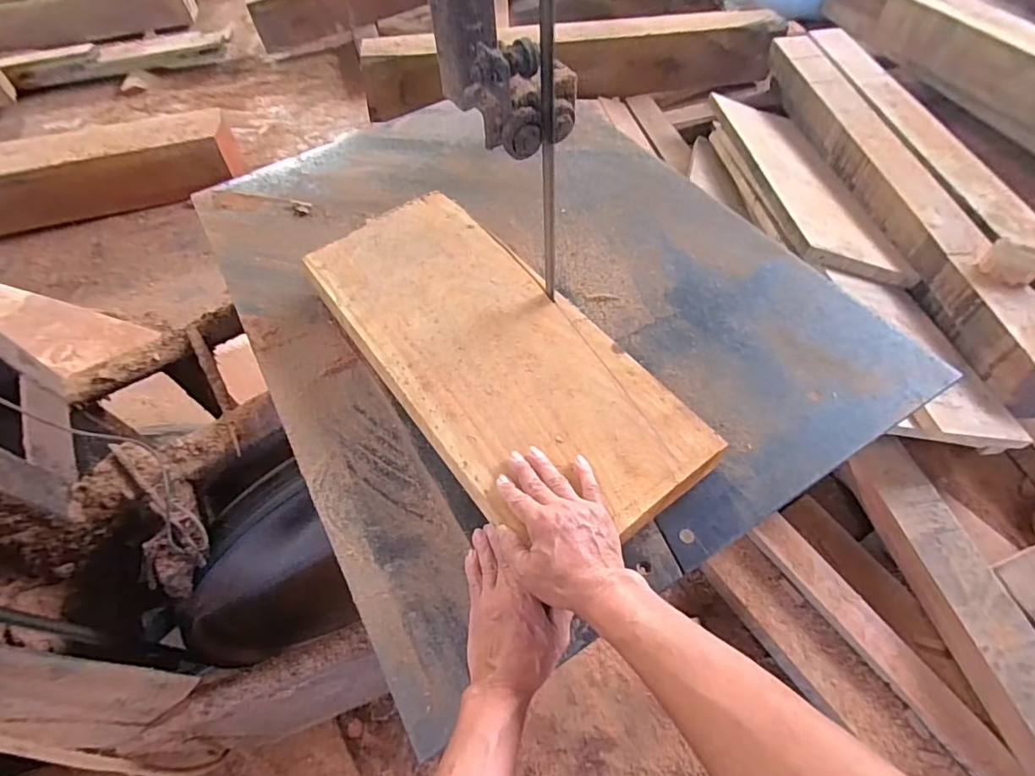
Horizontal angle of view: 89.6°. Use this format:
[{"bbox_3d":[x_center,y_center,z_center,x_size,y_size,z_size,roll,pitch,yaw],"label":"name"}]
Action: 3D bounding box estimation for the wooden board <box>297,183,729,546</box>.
[{"bbox_3d":[-0.044,-0.047,0.665,0.262,0.045,0.577,-39,62,-20],"label":"wooden board"}]

